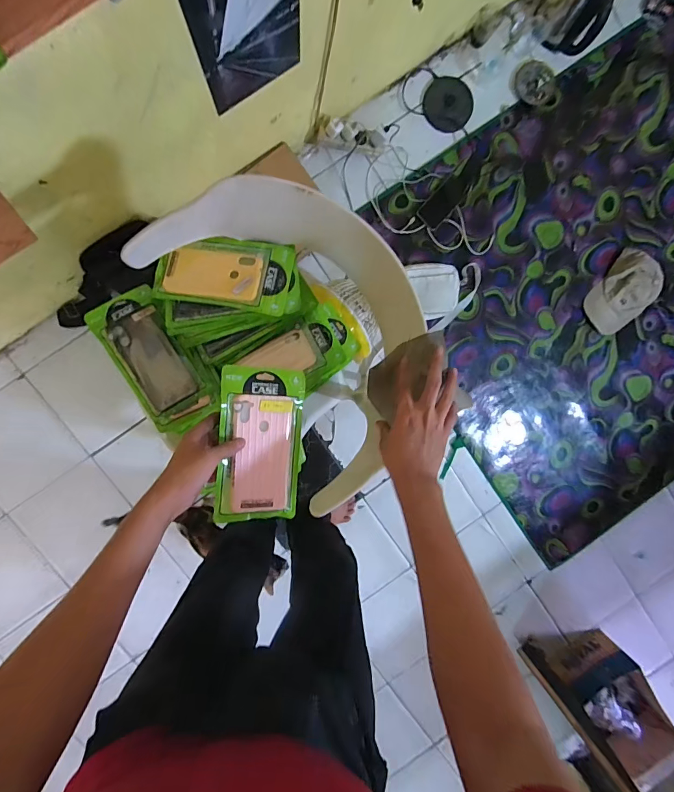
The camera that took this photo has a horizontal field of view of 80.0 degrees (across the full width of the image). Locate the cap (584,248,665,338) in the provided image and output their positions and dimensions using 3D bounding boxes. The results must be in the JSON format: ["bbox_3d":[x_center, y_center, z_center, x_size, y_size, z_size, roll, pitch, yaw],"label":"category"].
[{"bbox_3d":[0.923,-0.326,1.286,0.172,0.067,0.252,37,91,-8],"label":"cap"}]

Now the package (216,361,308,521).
[{"bbox_3d":[-0.103,0.067,0.548,0.110,0.011,0.206,3,94,-23],"label":"package"}]

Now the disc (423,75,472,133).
[{"bbox_3d":[0.333,-0.870,1.200,0.142,0.013,0.140,-1,96,-6],"label":"disc"}]

